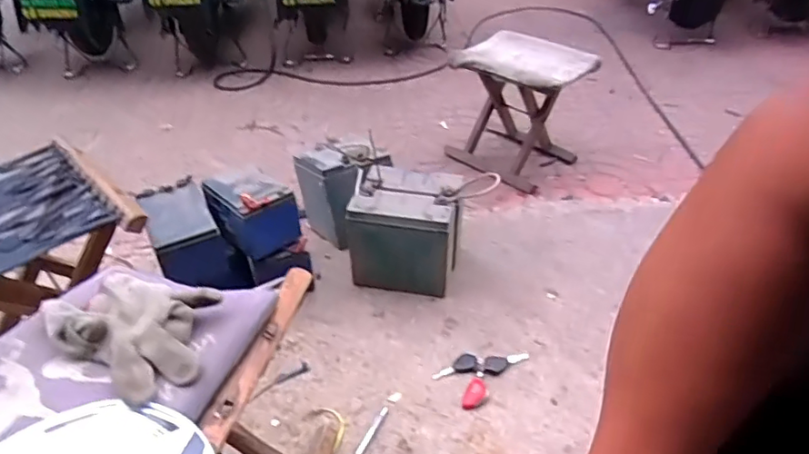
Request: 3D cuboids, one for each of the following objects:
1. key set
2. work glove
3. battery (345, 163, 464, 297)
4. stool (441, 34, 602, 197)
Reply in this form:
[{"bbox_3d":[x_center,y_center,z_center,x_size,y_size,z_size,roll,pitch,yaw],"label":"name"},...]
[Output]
[{"bbox_3d":[0.126,0.221,0.893,0.143,0.010,0.080,-28,47,-28],"label":"key set"},{"bbox_3d":[-0.255,0.095,0.527,0.179,0.037,0.120,15,43,18],"label":"work glove"},{"bbox_3d":[0.005,0.015,1.033,0.189,0.179,0.137,6,41,8],"label":"battery"},{"bbox_3d":[0.275,-0.284,1.372,0.274,0.294,0.217,30,49,32],"label":"stool"}]

